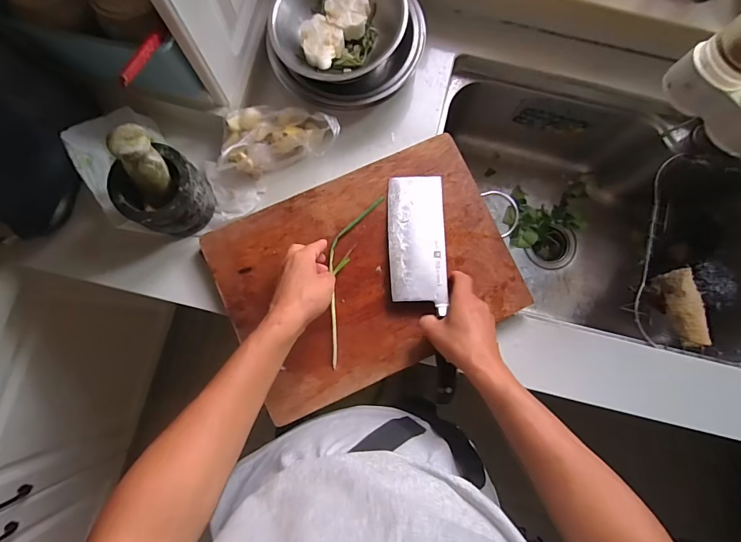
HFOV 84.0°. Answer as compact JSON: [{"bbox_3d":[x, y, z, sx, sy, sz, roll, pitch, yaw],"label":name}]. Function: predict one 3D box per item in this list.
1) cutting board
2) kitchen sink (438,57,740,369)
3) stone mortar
[{"bbox_3d":[-0.003,0.001,0.573,0.385,0.014,0.275,-25,83,-5],"label":"cutting board"},{"bbox_3d":[0.389,-0.082,0.755,0.587,0.241,0.395,12,82,0],"label":"kitchen sink"},{"bbox_3d":[-0.269,-0.101,0.542,0.101,0.080,0.089,-30,84,-6],"label":"stone mortar"}]

